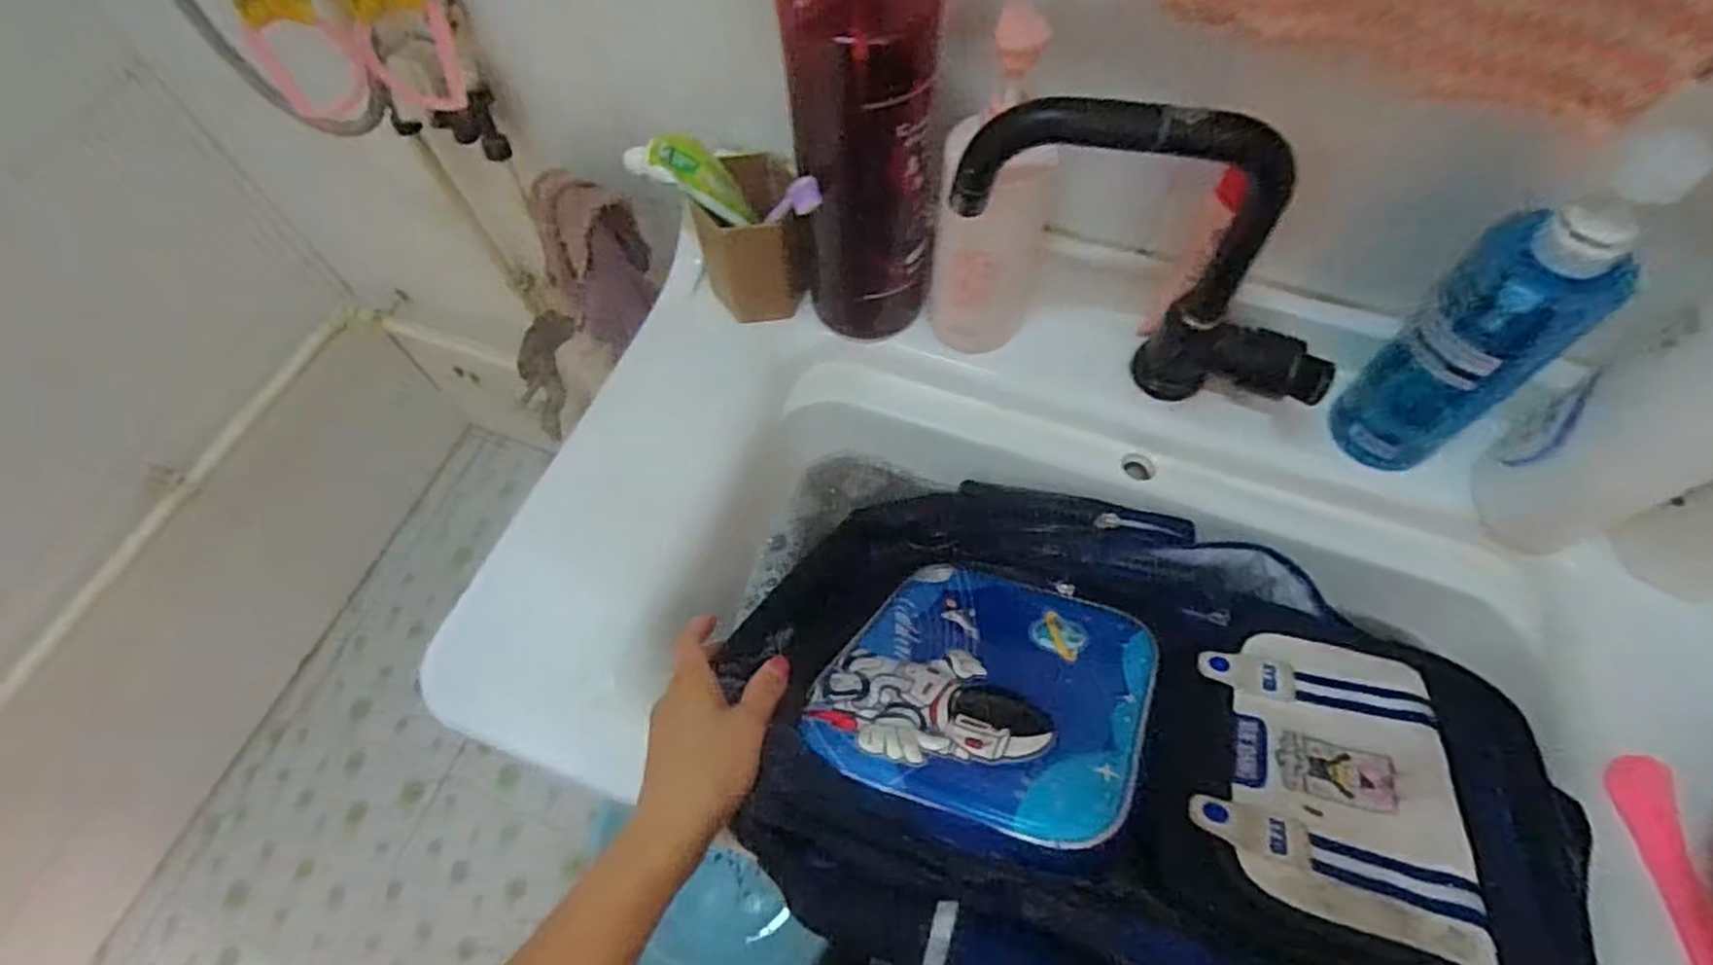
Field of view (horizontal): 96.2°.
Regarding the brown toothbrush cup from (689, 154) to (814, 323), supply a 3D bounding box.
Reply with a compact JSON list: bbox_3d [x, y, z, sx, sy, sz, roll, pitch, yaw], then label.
[{"bbox_3d":[-0.078,-0.182,0.572,0.076,0.095,0.082,0,61,-1],"label":"brown toothbrush cup"}]

